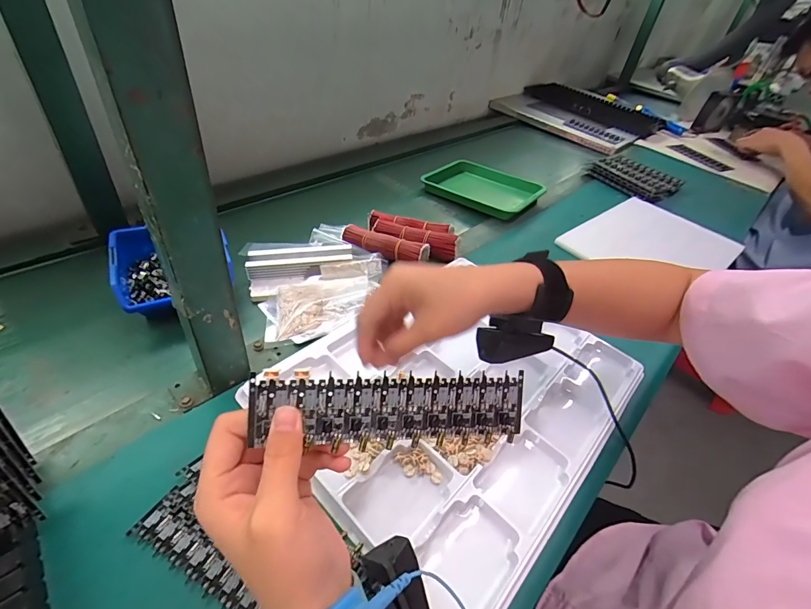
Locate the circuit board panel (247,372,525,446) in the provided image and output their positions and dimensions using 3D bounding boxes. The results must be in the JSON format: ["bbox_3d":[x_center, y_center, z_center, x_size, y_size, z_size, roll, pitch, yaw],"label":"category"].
[{"bbox_3d":[-0.005,0.062,0.228,0.160,0.040,0.004,2,1,-15],"label":"circuit board panel"}]

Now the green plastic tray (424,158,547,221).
[{"bbox_3d":[0.158,-0.241,0.798,0.225,0.030,0.171,29,45,24],"label":"green plastic tray"}]

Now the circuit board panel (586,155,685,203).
[{"bbox_3d":[0.532,-0.296,0.897,0.178,0.022,0.173,-23,48,-30],"label":"circuit board panel"}]

